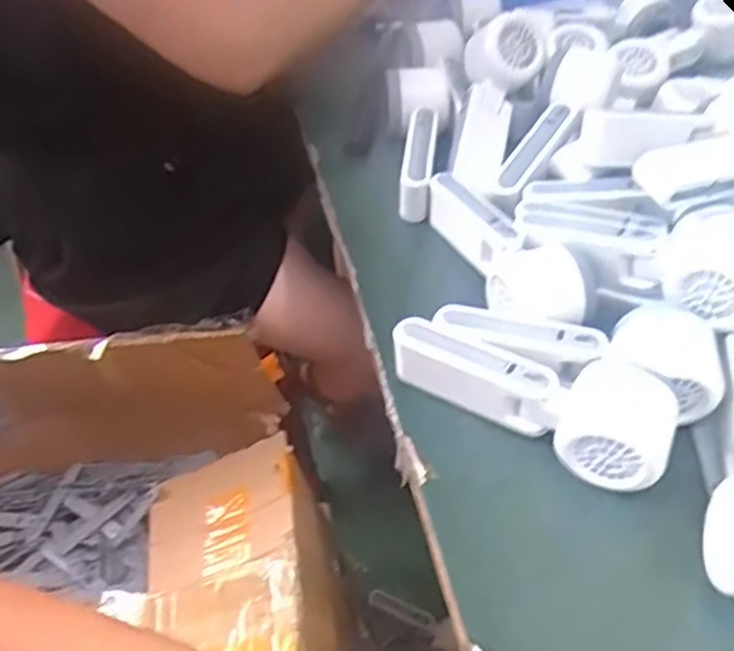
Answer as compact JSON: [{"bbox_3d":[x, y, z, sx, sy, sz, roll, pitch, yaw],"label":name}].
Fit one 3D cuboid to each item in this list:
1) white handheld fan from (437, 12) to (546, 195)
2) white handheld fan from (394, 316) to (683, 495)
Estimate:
[{"bbox_3d":[0.098,-0.181,0.607,0.065,0.048,0.156,16,85,15],"label":"white handheld fan"},{"bbox_3d":[0.096,0.038,0.440,0.165,0.046,0.070,23,52,21],"label":"white handheld fan"}]

